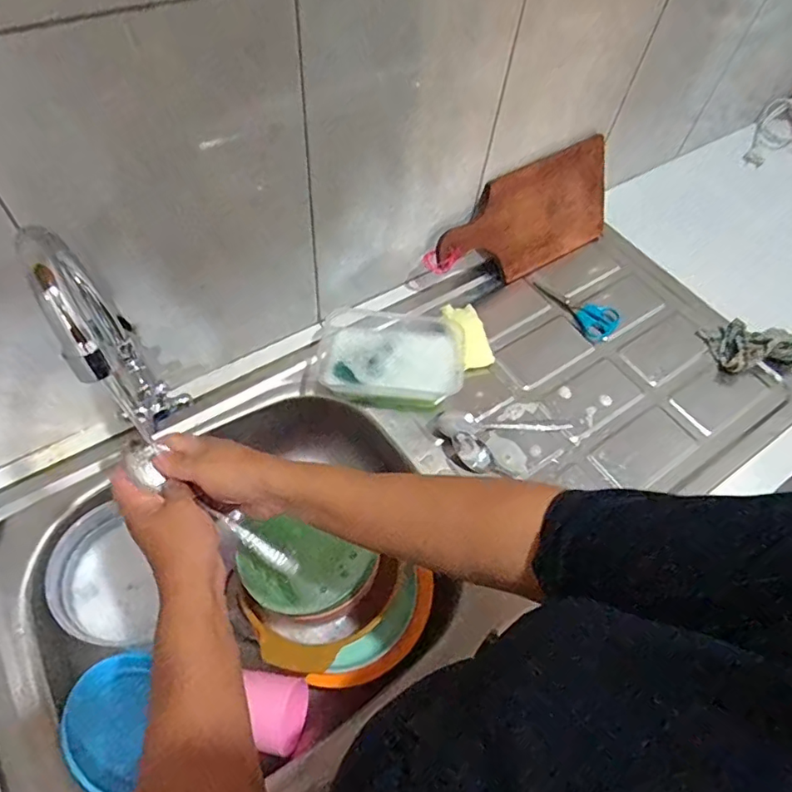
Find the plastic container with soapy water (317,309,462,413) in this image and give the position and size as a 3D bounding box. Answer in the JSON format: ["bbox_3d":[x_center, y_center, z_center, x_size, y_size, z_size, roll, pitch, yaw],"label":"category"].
[{"bbox_3d":[-0.006,-0.042,0.660,0.178,0.052,0.121,6,57,-1],"label":"plastic container with soapy water"}]

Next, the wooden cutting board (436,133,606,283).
[{"bbox_3d":[0.188,-0.250,0.747,0.296,0.145,0.018,-27,35,-15],"label":"wooden cutting board"}]

